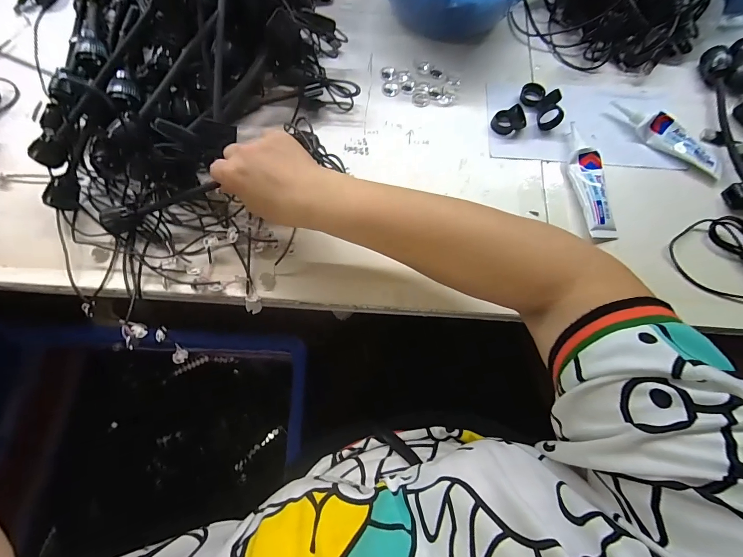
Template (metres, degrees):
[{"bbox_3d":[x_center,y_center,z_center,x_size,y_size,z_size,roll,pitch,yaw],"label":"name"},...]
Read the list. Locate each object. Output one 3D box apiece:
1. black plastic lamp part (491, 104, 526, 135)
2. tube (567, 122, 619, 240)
[{"bbox_3d":[0.171,-0.196,0.410,0.040,0.024,0.026,-4,74,-3],"label":"black plastic lamp part"},{"bbox_3d":[0.249,-0.114,0.386,0.032,0.019,0.143,-6,74,-4],"label":"tube"}]

